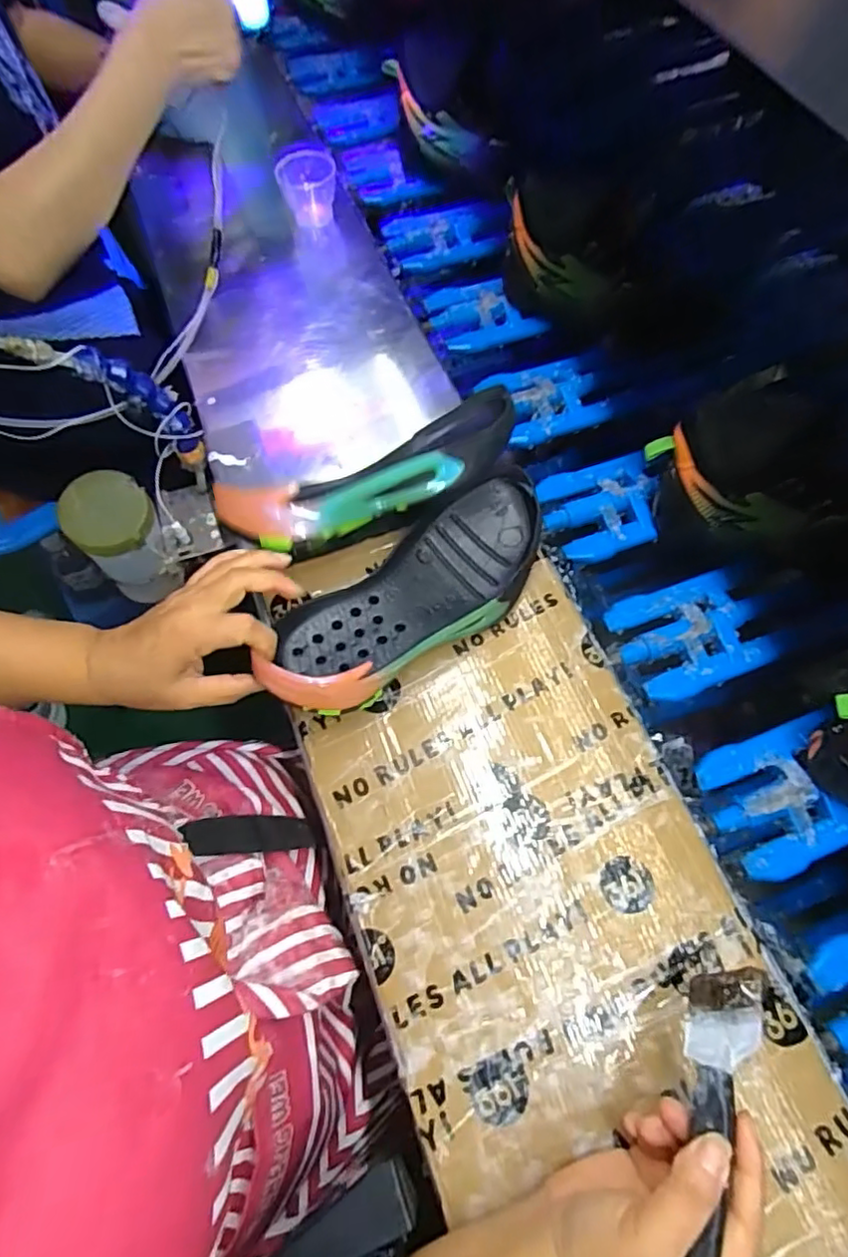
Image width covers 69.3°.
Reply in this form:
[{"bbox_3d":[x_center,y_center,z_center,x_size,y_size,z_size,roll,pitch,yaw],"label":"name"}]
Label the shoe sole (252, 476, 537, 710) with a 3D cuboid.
[{"bbox_3d":[-0.003,-0.026,0.452,0.096,0.044,0.253,41,64,17],"label":"shoe sole"}]

